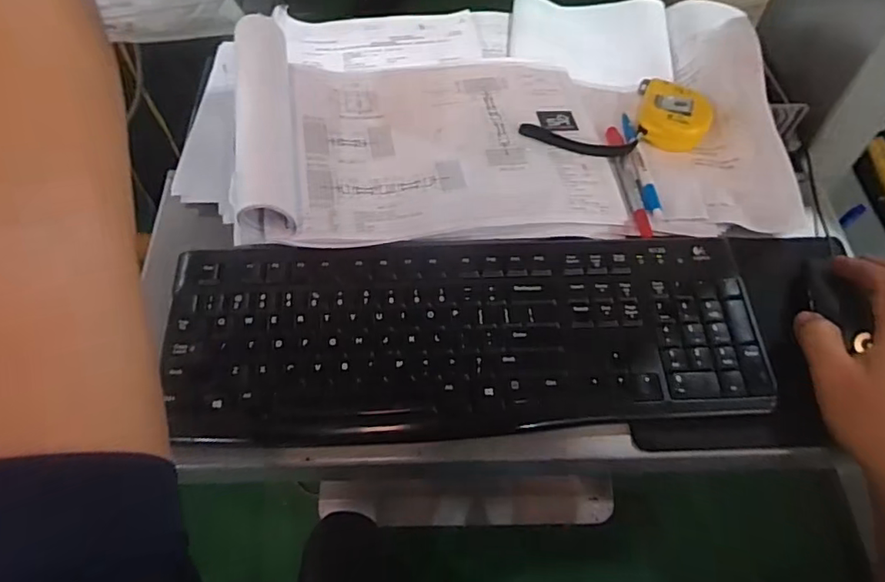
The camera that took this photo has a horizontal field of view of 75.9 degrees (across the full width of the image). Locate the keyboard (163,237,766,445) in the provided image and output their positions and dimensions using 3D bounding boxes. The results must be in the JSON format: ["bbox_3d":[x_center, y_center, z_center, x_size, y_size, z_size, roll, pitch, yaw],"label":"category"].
[{"bbox_3d":[0.017,0.031,0.419,0.424,0.024,0.146,0,59,-4],"label":"keyboard"}]

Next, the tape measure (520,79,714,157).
[{"bbox_3d":[0.167,-0.149,0.520,0.174,0.029,0.086,-29,64,-19],"label":"tape measure"}]

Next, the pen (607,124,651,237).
[{"bbox_3d":[0.163,-0.100,0.503,0.018,0.008,0.129,1,59,-3],"label":"pen"}]

